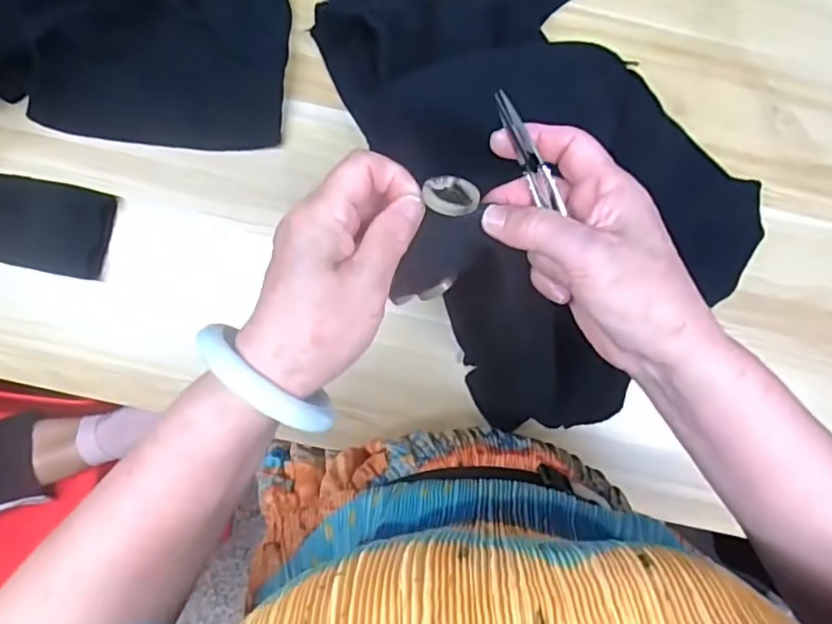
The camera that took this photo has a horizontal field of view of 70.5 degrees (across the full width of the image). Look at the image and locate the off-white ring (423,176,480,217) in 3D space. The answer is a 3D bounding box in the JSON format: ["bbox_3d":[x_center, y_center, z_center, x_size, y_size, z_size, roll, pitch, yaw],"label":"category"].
[{"bbox_3d":[0.017,-0.054,0.272,0.024,0.005,0.024,2,57,-3],"label":"off-white ring"}]

